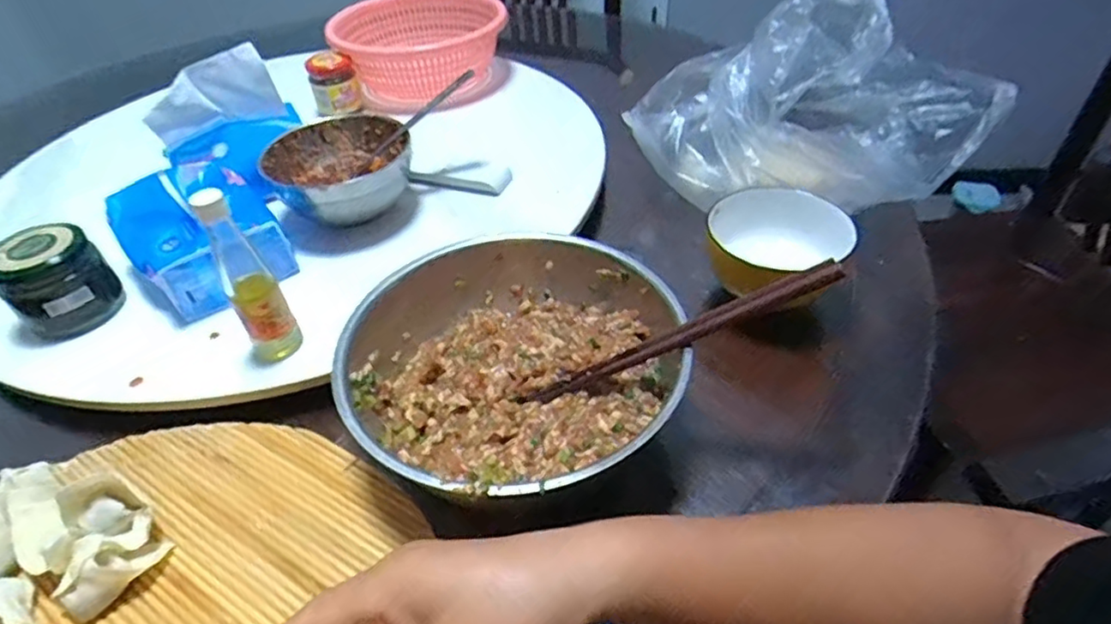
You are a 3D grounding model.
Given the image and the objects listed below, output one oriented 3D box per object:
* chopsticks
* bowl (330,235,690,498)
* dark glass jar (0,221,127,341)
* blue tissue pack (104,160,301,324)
[{"bbox_3d":[0.069,0.018,0.398,0.221,0.011,0.017,-26,35,27],"label":"chopsticks"},{"bbox_3d":[-0.024,0.043,0.425,0.211,0.073,0.215,-2,43,2],"label":"bowl"},{"bbox_3d":[-0.399,-0.022,0.506,0.058,0.077,0.071,32,54,32],"label":"dark glass jar"},{"bbox_3d":[-0.304,-0.066,0.545,0.117,0.075,0.148,-31,49,-26],"label":"blue tissue pack"}]

